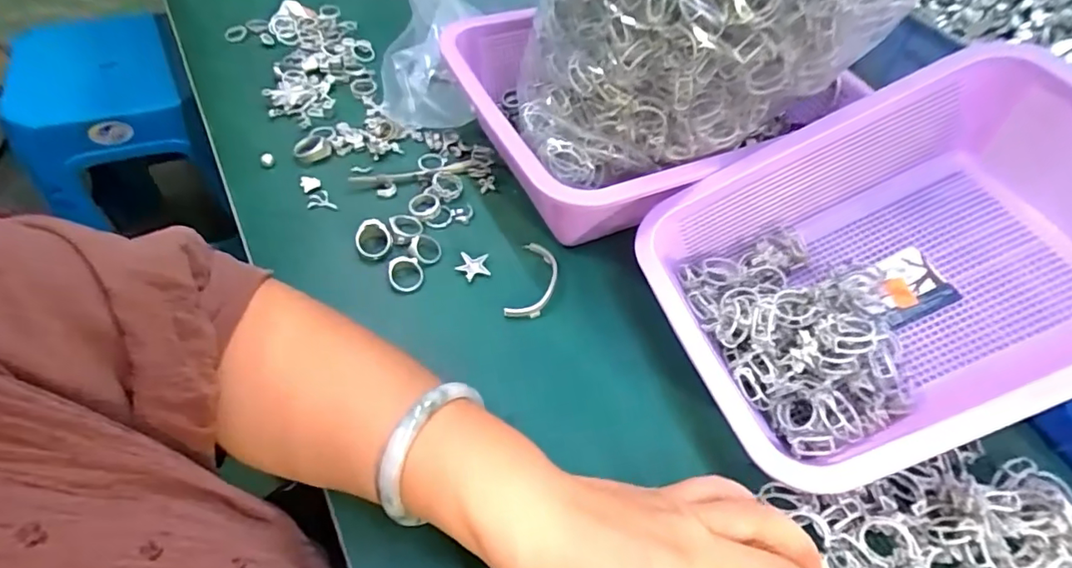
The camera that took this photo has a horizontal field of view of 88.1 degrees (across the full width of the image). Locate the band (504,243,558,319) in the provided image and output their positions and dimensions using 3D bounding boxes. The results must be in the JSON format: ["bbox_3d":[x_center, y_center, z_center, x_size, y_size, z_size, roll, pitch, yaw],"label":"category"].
[{"bbox_3d":[-0.001,-0.002,0.385,0.028,0.007,0.061,12,53,5],"label":"band"}]

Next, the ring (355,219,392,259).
[{"bbox_3d":[-0.115,-0.031,0.392,0.025,0.006,0.027,0,90,-16],"label":"ring"}]

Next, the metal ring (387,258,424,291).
[{"bbox_3d":[-0.089,-0.006,0.378,0.025,0.006,0.025,7,69,-19],"label":"metal ring"}]

